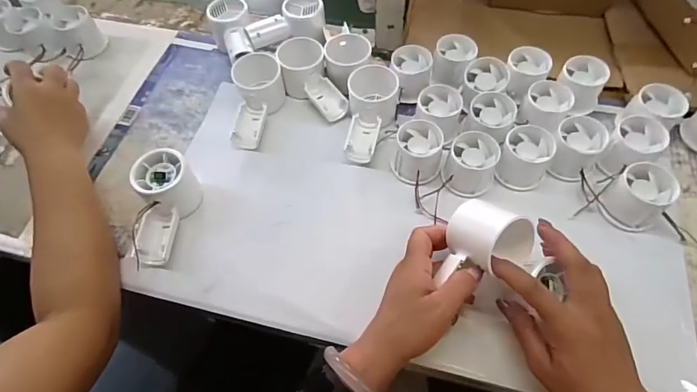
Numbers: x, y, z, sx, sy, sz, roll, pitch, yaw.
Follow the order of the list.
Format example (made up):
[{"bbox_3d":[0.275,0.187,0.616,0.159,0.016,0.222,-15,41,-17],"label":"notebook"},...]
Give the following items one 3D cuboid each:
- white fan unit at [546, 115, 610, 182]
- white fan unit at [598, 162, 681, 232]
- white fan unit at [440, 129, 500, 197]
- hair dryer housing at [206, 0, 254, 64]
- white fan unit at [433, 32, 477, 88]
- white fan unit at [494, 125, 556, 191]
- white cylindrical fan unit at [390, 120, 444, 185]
[{"bbox_3d":[0.255,-0.053,0.475,0.051,0.050,0.058,25,64,15],"label":"white fan unit"},{"bbox_3d":[0.300,0.001,0.440,0.052,0.047,0.053,-40,66,-19],"label":"white fan unit"},{"bbox_3d":[0.136,-0.034,0.471,0.054,0.044,0.058,22,63,14],"label":"white fan unit"},{"bbox_3d":[-0.159,-0.223,0.593,0.054,0.055,0.116,-17,61,-8],"label":"hair dryer housing"},{"bbox_3d":[0.136,-0.173,0.554,0.052,0.050,0.059,25,63,15],"label":"white fan unit"},{"bbox_3d":[0.197,-0.042,0.471,0.052,0.047,0.058,22,63,14],"label":"white fan unit"},{"bbox_3d":[0.079,-0.049,0.479,0.053,0.040,0.059,13,61,9],"label":"white cylindrical fan unit"}]

